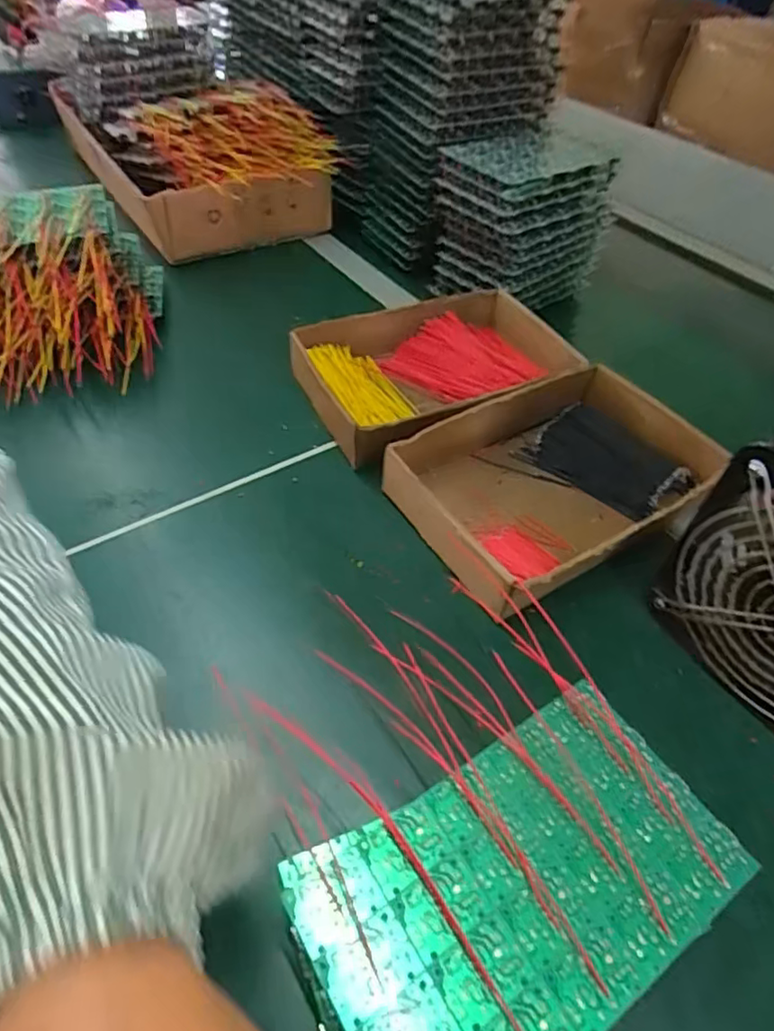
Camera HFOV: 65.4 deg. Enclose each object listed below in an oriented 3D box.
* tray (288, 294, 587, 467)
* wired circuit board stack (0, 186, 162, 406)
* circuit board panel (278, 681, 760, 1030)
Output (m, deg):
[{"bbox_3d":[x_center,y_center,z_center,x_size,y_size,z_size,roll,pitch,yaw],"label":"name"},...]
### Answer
[{"bbox_3d":[0.050,-0.134,0.545,0.242,0.044,0.167,-23,54,-21],"label":"tray"},{"bbox_3d":[-0.319,-0.197,0.533,0.209,0.091,0.197,-8,50,-10],"label":"wired circuit board stack"},{"bbox_3d":[0.056,0.152,0.247,0.176,0.005,0.106,-22,54,-21],"label":"circuit board panel"}]

